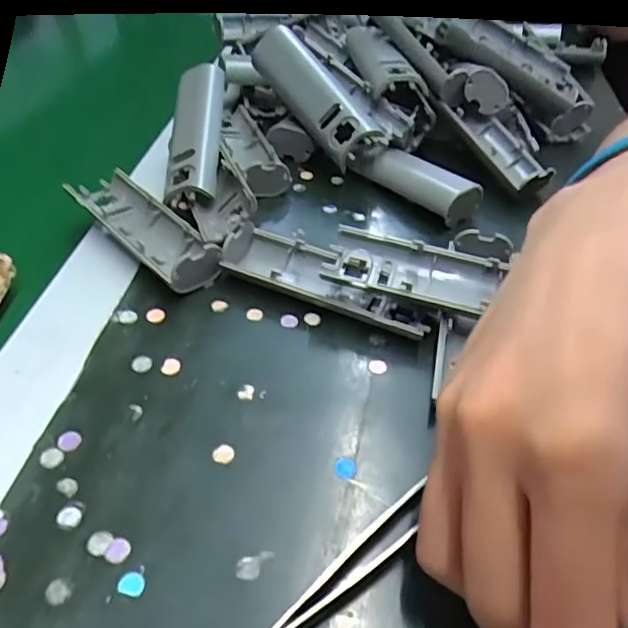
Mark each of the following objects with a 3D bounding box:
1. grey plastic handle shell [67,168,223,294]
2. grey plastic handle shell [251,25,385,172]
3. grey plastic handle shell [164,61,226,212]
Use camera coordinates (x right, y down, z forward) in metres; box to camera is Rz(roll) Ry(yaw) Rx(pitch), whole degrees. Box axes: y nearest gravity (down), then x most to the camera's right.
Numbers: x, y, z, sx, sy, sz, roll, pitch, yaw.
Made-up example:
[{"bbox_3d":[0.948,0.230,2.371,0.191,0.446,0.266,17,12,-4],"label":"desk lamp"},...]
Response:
[{"bbox_3d":[-0.090,-0.047,0.295,0.033,0.018,0.114,-31,53,-30],"label":"grey plastic handle shell"},{"bbox_3d":[0.000,-0.139,0.347,0.030,0.025,0.100,-29,72,-22],"label":"grey plastic handle shell"},{"bbox_3d":[-0.070,-0.105,0.330,0.030,0.020,0.103,-2,62,1],"label":"grey plastic handle shell"}]

